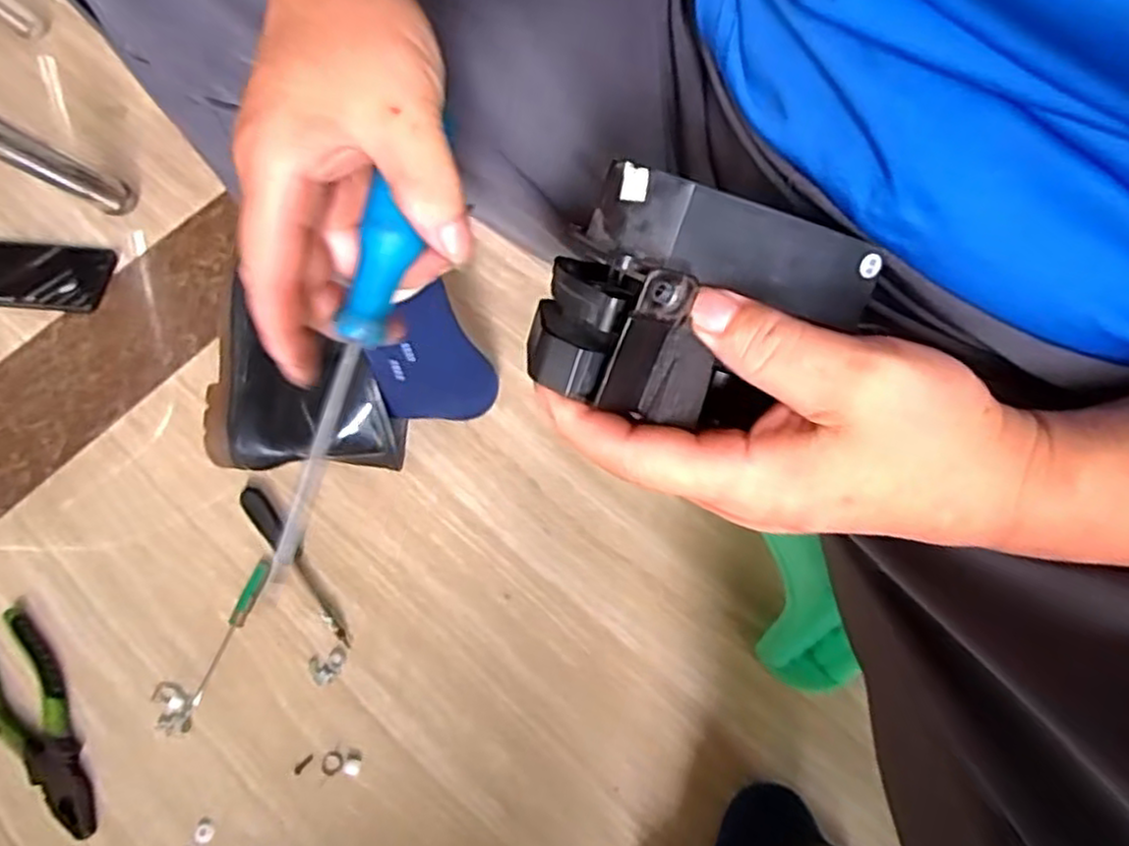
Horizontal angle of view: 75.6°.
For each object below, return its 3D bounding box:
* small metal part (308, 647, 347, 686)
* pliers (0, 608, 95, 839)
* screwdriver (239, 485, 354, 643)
[{"bbox_3d":[-0.195,0.201,0.601,0.030,0.004,0.026,-19,64,-8],"label":"small metal part"},{"bbox_3d":[-0.417,0.235,0.576,0.052,0.017,0.193,-39,69,-15],"label":"pliers"},{"bbox_3d":[-0.230,0.120,0.626,0.021,0.020,0.164,-38,68,-17],"label":"screwdriver"}]

